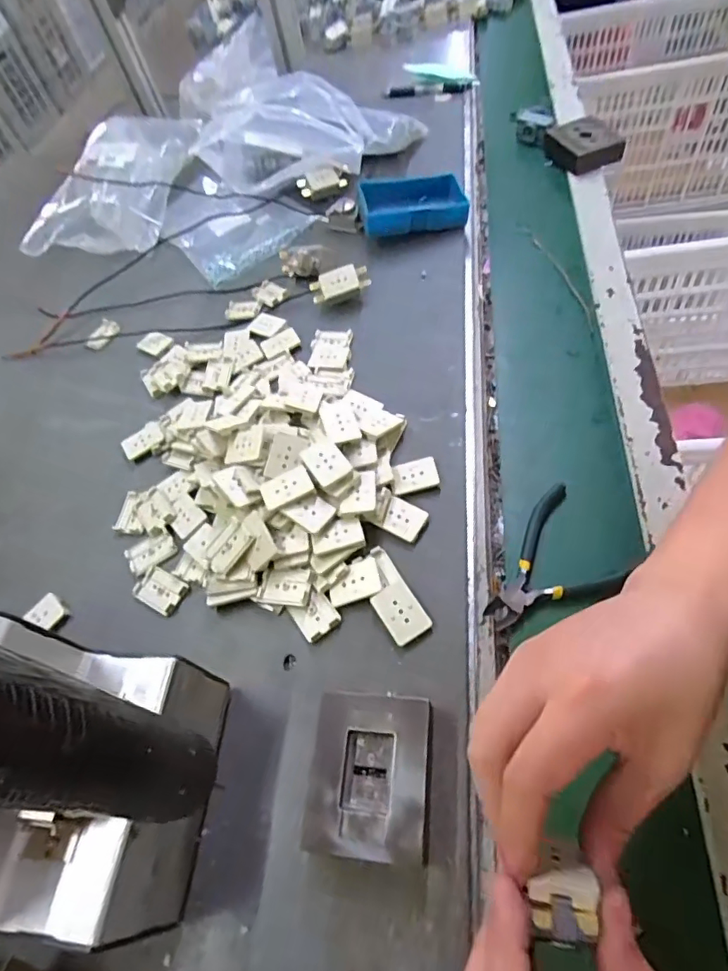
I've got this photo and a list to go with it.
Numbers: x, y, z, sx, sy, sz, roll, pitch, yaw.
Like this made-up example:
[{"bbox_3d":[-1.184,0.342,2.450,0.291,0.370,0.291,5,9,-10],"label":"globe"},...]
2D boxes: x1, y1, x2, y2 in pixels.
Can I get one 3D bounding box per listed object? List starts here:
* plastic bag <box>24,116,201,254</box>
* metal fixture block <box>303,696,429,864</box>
[{"bbox_3d":[-0.326,-0.409,0.709,0.159,0.074,0.267,9,62,18],"label":"plastic bag"},{"bbox_3d":[0.004,0.165,0.303,0.064,0.033,0.079,0,57,12],"label":"metal fixture block"}]

